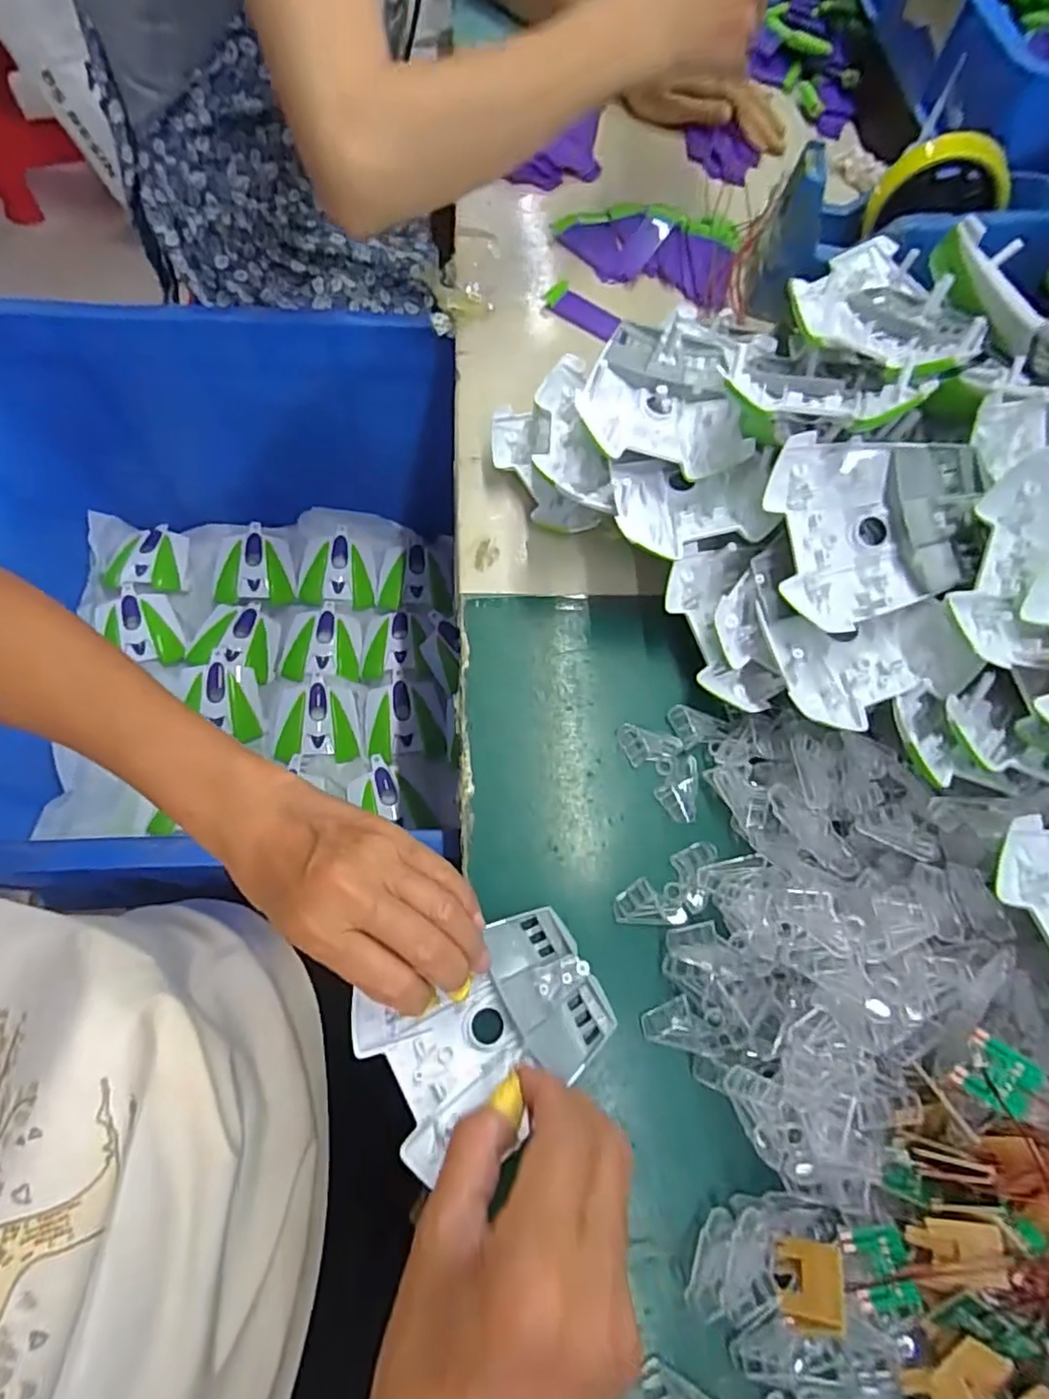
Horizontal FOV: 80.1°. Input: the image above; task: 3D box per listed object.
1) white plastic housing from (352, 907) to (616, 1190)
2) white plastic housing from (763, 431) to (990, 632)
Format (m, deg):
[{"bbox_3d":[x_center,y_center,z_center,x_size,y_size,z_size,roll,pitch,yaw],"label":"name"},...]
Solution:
[{"bbox_3d":[-0.017,0.157,0.298,0.108,0.021,0.077,-29,72,-11],"label":"white plastic housing"},{"bbox_3d":[0.186,-0.092,0.331,0.102,0.021,0.095,-12,88,3],"label":"white plastic housing"}]

